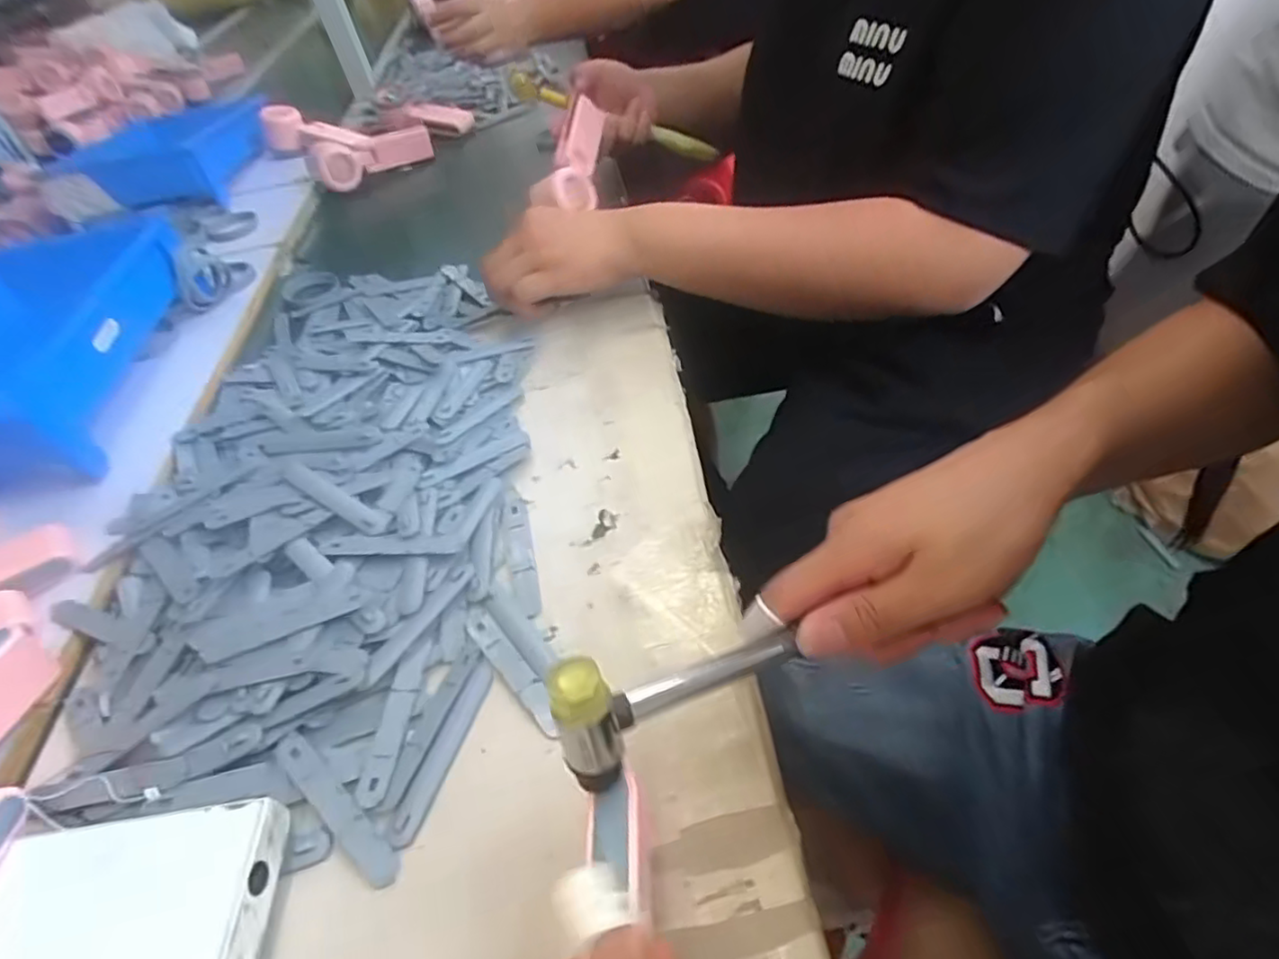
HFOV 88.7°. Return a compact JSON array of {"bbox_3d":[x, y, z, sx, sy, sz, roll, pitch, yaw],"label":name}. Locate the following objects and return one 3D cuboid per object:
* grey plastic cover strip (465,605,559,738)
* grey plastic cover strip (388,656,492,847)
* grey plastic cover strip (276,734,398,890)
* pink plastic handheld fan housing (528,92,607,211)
[{"bbox_3d":[-0.074,0.107,0.376,0.016,0.004,0.095,-33,51,-25],"label":"grey plastic cover strip"},{"bbox_3d":[-0.104,0.142,0.350,0.015,0.006,0.097,11,47,16],"label":"grey plastic cover strip"},{"bbox_3d":[-0.155,0.163,0.330,0.095,0.009,0.015,29,54,30],"label":"grey plastic cover strip"},{"bbox_3d":[-0.068,-0.339,0.704,0.049,0.053,0.154,6,59,11],"label":"pink plastic handheld fan housing"}]

